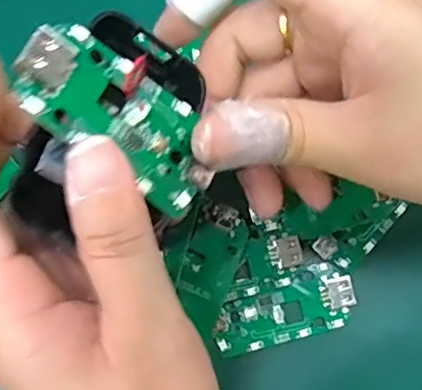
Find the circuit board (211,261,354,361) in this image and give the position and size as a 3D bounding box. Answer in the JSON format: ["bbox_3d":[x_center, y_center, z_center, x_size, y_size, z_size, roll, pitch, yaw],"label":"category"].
[{"bbox_3d":[0.032,0.051,0.256,0.062,0.004,0.027,-19,80,-2],"label":"circuit board"}]

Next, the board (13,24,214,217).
[{"bbox_3d":[-0.024,-0.023,0.167,0.062,0.005,0.032,38,67,-25],"label":"board"}]

